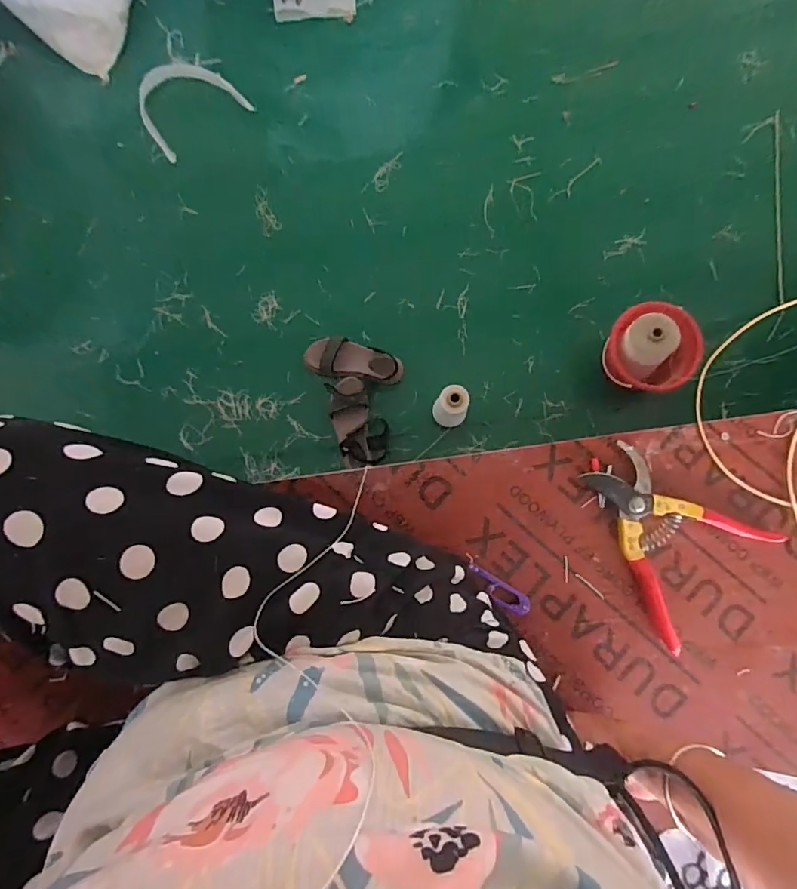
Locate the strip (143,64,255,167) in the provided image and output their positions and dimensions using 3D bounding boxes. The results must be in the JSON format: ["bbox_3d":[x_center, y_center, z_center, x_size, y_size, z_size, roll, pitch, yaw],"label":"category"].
[{"bbox_3d":[-0.557,-0.914,1.289,0.261,0.015,0.233,-34,84,-2],"label":"strip"}]

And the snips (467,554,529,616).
[{"bbox_3d":[0.098,0.145,0.492,0.077,0.017,0.023,35,86,5],"label":"snips"}]

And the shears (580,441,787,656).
[{"bbox_3d":[0.257,0.088,0.483,0.169,0.018,0.146,43,87,5],"label":"shears"}]

